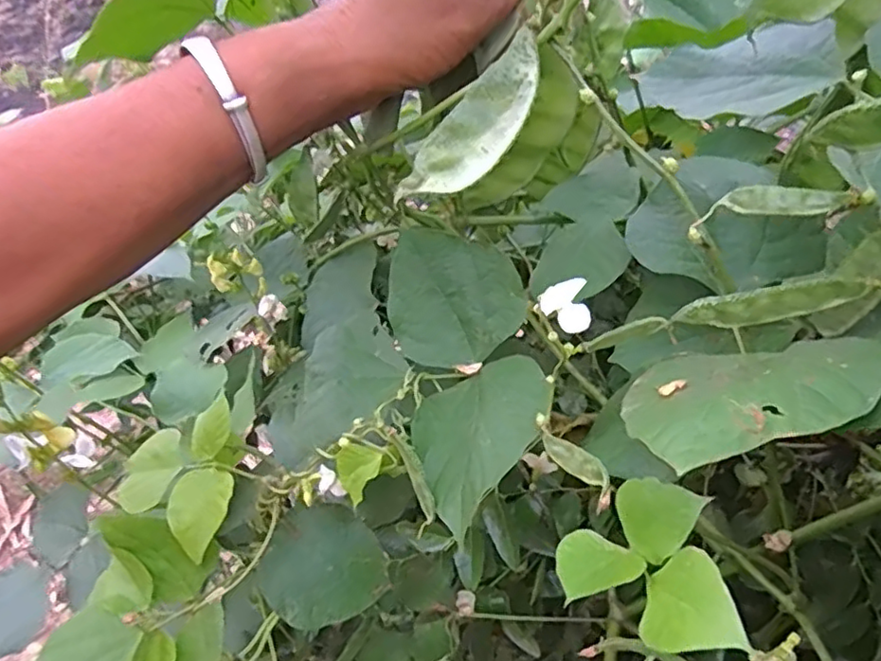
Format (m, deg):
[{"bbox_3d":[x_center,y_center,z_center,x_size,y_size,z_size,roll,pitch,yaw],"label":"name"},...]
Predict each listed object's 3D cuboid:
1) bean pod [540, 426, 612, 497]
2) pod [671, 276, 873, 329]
[{"bbox_3d":[0.058,0.056,0.264,0.035,0.009,0.009,34,59,30],"label":"bean pod"},{"bbox_3d":[0.128,-0.009,0.242,0.064,0.017,0.010,-10,45,19],"label":"pod"}]

